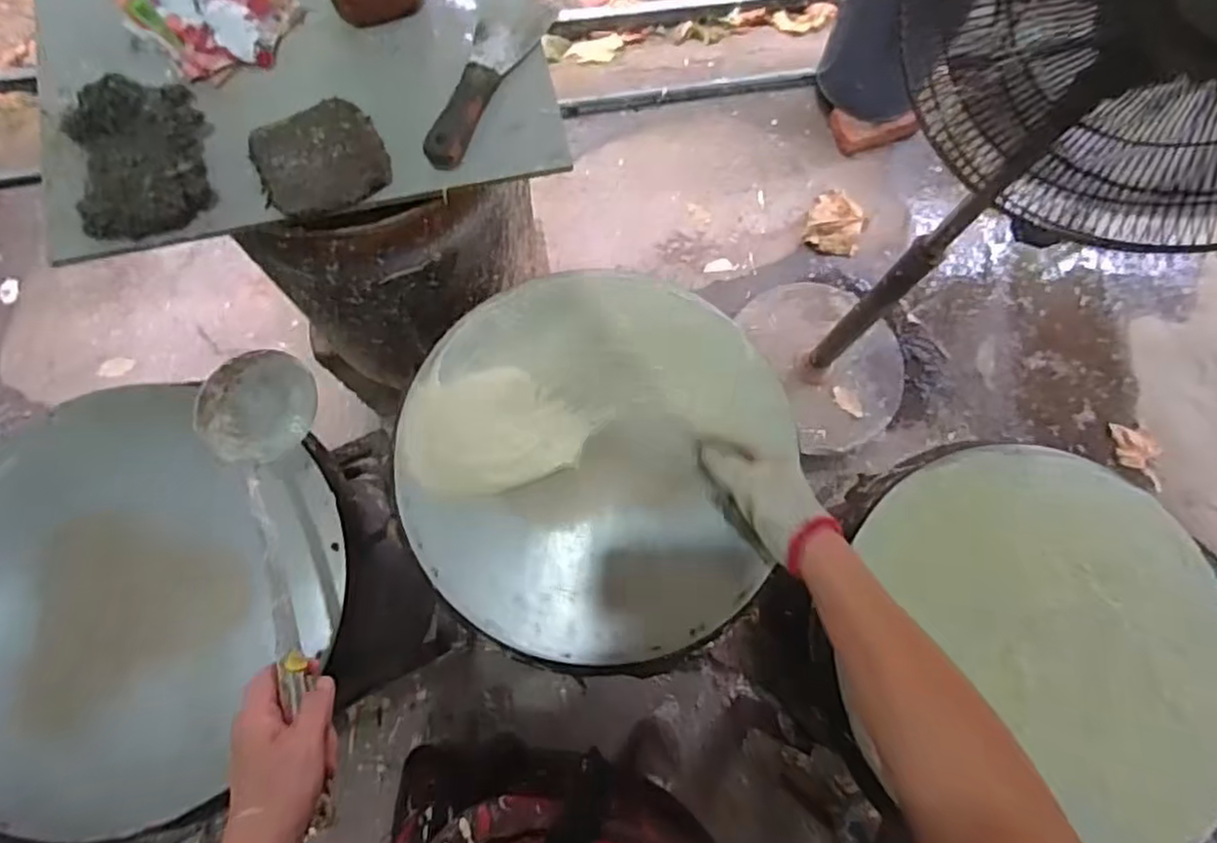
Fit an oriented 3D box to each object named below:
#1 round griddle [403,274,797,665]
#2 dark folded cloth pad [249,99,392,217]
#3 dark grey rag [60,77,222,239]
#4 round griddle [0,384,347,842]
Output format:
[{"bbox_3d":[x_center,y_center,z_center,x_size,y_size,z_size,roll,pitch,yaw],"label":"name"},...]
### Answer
[{"bbox_3d":[-0.014,0.029,0.636,0.363,0.043,0.368,1,72,-2],"label":"round griddle"},{"bbox_3d":[-0.269,-0.245,0.610,0.114,0.025,0.094,-24,75,-10],"label":"dark folded cloth pad"},{"bbox_3d":[-0.429,-0.244,0.601,0.113,0.039,0.142,-9,73,-5],"label":"dark grey rag"},{"bbox_3d":[-0.448,0.162,0.597,0.365,0.054,0.366,1,72,-2],"label":"round griddle"}]

